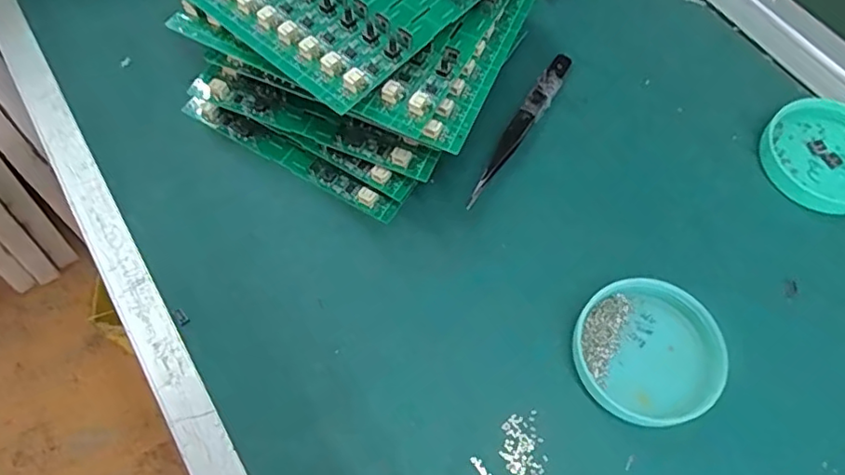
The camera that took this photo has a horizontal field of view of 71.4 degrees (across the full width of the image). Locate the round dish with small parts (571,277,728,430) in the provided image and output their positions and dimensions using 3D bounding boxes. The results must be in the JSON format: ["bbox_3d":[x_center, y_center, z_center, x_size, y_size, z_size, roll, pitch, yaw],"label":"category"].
[{"bbox_3d":[0.102,0.052,0.266,0.062,0.015,0.062,0,63,-1],"label":"round dish with small parts"}]

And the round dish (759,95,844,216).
[{"bbox_3d":[0.223,-0.046,0.320,0.073,0.009,0.065,-30,67,-15],"label":"round dish"}]

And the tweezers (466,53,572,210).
[{"bbox_3d":[0.056,-0.063,0.327,0.012,0.008,0.118,28,66,13],"label":"tweezers"}]

